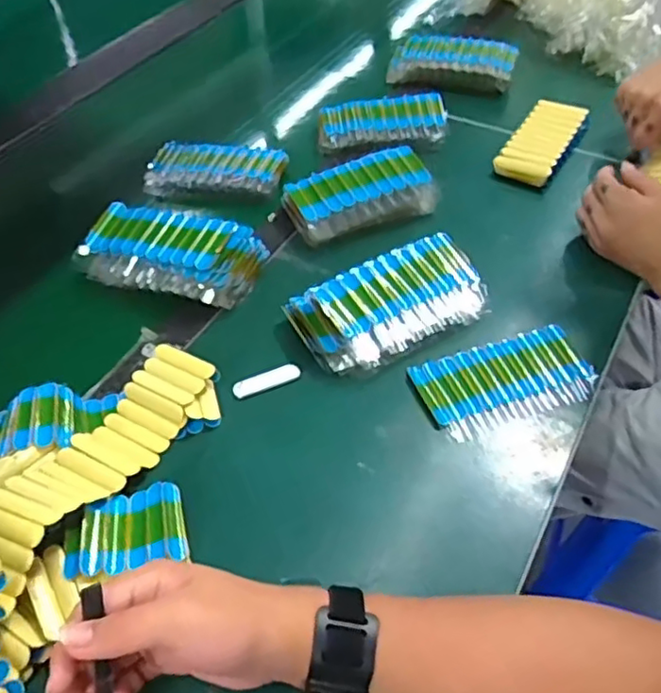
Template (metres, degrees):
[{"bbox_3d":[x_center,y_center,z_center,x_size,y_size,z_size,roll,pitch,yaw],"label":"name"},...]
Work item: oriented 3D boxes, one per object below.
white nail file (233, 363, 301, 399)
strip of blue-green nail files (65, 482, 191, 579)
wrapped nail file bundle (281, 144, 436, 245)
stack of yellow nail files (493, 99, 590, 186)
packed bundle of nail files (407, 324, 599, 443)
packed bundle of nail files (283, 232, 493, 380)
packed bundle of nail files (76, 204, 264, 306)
[{"bbox_3d":[-0.057,0.030,0.566,0.060,0.005,0.018,-20,52,-13],"label":"white nail file"},{"bbox_3d":[-0.148,0.132,0.457,0.082,0.013,0.060,-9,48,-8],"label":"strip of blue-green nail files"},{"bbox_3d":[0.034,-0.167,0.704,0.160,0.045,0.089,-22,52,-14],"label":"wrapped nail file bundle"},{"bbox_3d":[0.264,-0.255,0.774,0.070,0.041,0.158,25,56,23],"label":"stack of yellow nail files"},{"bbox_3d":[0.153,0.029,0.554,0.152,0.012,0.082,-17,51,-11],"label":"packed bundle of nail files"},{"bbox_3d":[0.057,-0.037,0.589,0.179,0.047,0.098,-22,52,-15],"label":"packed bundle of nail files"},{"bbox_3d":[-0.168,-0.093,0.638,0.181,0.052,0.094,13,52,14],"label":"packed bundle of nail files"}]

